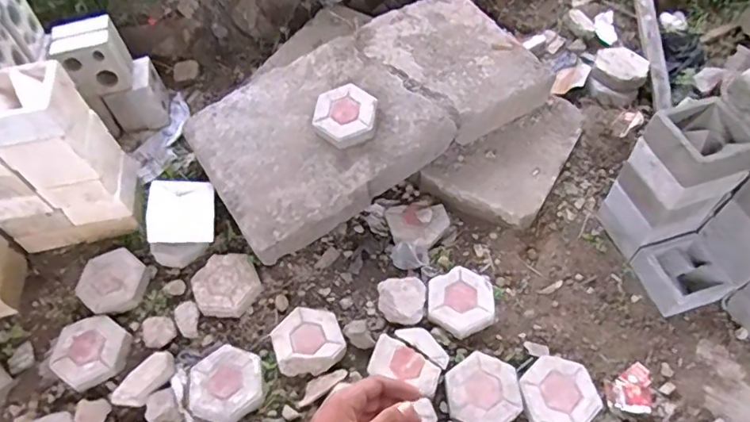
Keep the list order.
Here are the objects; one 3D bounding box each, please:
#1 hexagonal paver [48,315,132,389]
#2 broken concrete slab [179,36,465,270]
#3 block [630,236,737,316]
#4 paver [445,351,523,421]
[{"bbox_3d":[-0.848,0.413,1.572,0.227,0.057,0.207,25,59,20],"label":"hexagonal paver"},{"bbox_3d":[-0.212,-0.262,1.826,0.751,0.217,0.579,-30,58,-18],"label":"broken concrete slab"},{"bbox_3d":[0.941,0.202,1.639,0.206,0.111,0.201,-14,54,-7],"label":"block"},{"bbox_3d":[0.303,0.507,1.485,0.209,0.041,0.199,-31,58,-19],"label":"paver"}]

